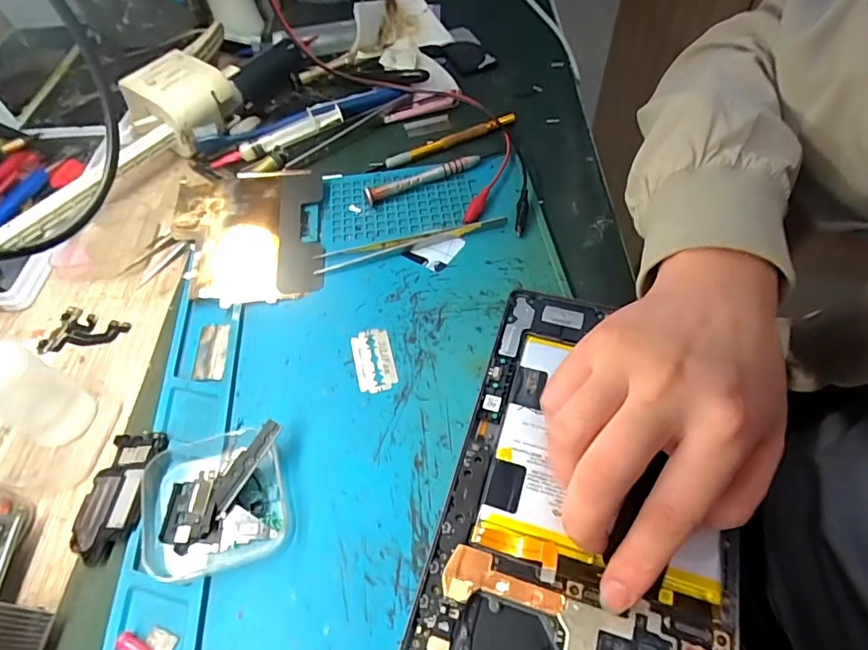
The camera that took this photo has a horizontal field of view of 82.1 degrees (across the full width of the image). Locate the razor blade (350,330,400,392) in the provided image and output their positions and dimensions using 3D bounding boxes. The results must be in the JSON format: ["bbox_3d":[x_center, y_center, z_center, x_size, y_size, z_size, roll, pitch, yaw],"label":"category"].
[{"bbox_3d":[-0.035,0.020,0.291,0.022,0.004,0.041,-13,55,-5],"label":"razor blade"}]

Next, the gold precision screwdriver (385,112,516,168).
[{"bbox_3d":[0.014,-0.153,0.406,0.115,0.007,0.013,-23,57,-12],"label":"gold precision screwdriver"}]

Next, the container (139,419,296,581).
[{"bbox_3d":[-0.107,0.083,0.243,0.066,0.020,0.067,-14,55,-6],"label":"container"}]

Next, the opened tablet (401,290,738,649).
[{"bbox_3d":[0.074,0.075,0.241,0.125,0.010,0.201,13,57,12],"label":"opened tablet"}]

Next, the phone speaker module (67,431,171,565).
[{"bbox_3d":[-0.160,0.085,0.253,0.039,0.011,0.064,5,56,8],"label":"phone speaker module"}]

